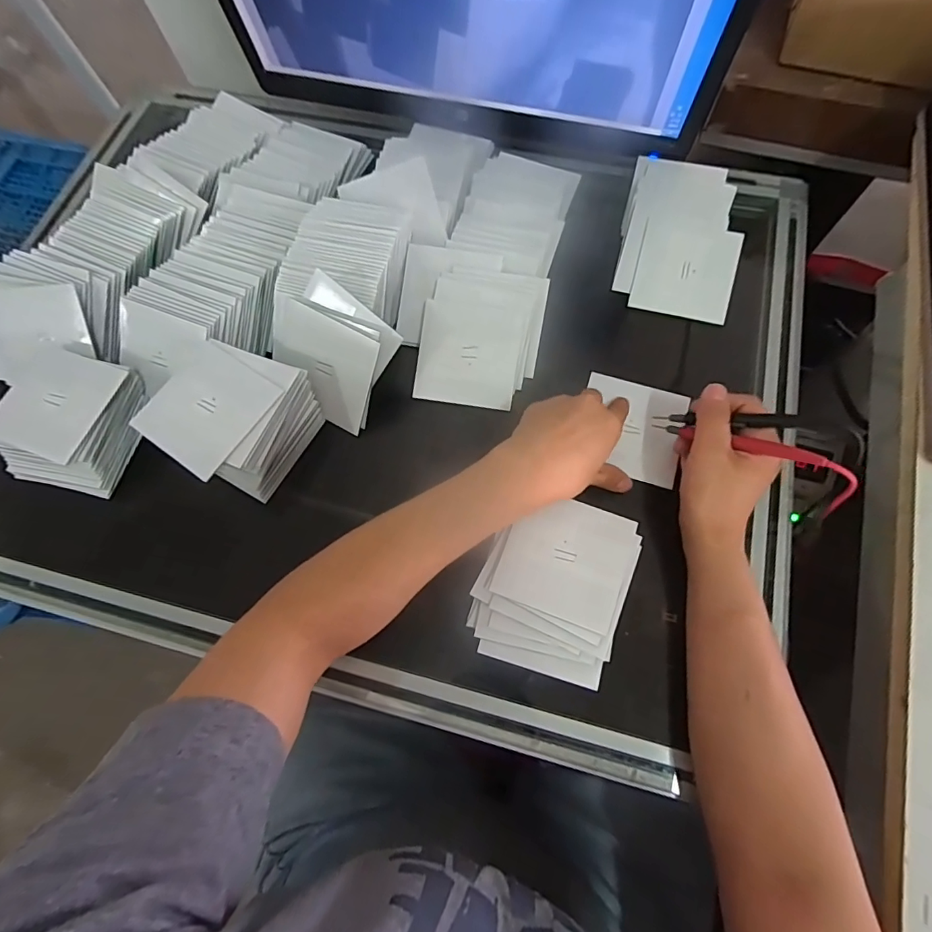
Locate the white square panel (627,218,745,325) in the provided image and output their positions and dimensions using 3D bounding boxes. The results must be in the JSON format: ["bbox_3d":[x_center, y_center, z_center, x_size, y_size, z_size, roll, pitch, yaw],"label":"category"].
[{"bbox_3d":[0.210,-0.188,0.461,0.088,0.005,0.091,14,85,8],"label":"white square panel"}]

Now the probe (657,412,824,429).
[{"bbox_3d":[0.196,-0.034,0.361,0.112,0.007,0.011,9,68,43],"label":"probe"}]

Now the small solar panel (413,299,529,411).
[{"bbox_3d":[0.003,-0.101,0.435,0.090,0.004,0.090,9,86,6],"label":"small solar panel"}]

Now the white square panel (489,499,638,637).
[{"bbox_3d":[0.075,0.069,0.366,0.088,0.011,0.087,20,73,9],"label":"white square panel"}]

